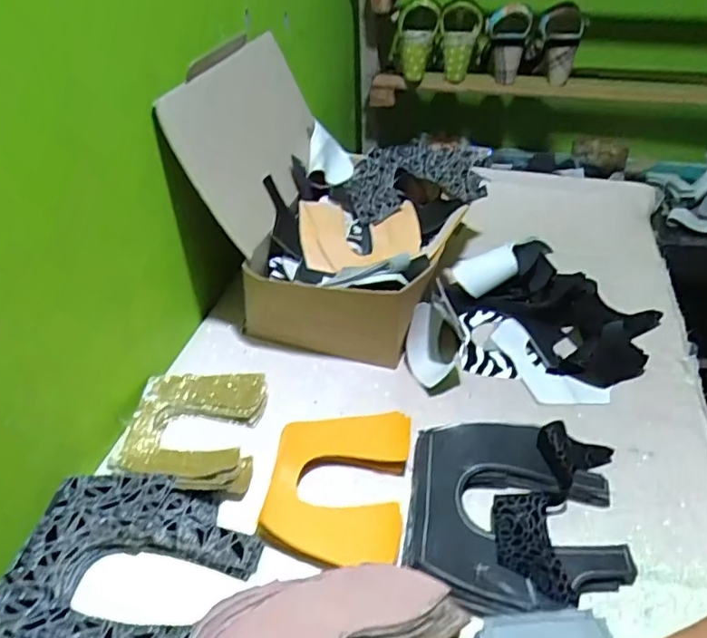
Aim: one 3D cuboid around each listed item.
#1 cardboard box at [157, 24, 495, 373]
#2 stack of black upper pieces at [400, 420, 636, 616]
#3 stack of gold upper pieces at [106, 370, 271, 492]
[{"bbox_3d":[-0.017,-0.168,0.752,0.308,0.271,0.354,17,41,21],"label":"cardboard box"},{"bbox_3d":[0.145,0.167,0.524,0.188,0.028,0.184,3,38,4],"label":"stack of black upper pieces"},{"bbox_3d":[-0.167,0.114,0.603,0.136,0.029,0.161,1,38,2],"label":"stack of gold upper pieces"}]

